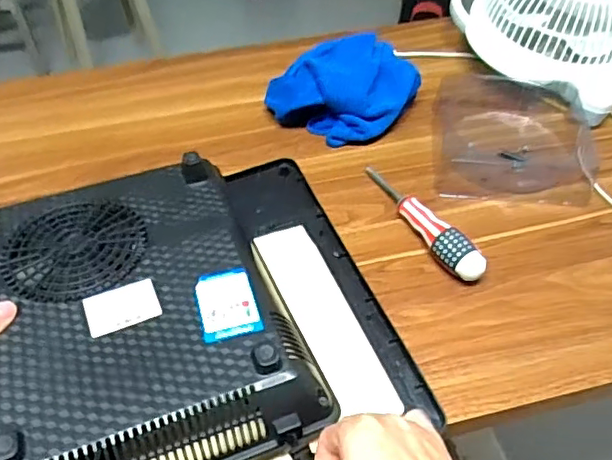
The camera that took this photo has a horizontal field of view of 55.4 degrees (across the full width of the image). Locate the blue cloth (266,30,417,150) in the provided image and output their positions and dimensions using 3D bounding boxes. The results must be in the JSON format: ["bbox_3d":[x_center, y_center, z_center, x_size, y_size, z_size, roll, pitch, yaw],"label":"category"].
[{"bbox_3d":[0.052,-0.169,0.709,0.175,0.074,0.119,-16,51,-15],"label":"blue cloth"}]

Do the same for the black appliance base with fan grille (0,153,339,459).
[{"bbox_3d":[-0.154,0.061,0.486,0.252,0.050,0.313,-17,51,-16],"label":"black appliance base with fan grille"}]

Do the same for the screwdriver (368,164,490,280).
[{"bbox_3d":[0.114,-0.014,0.600,0.032,0.038,0.181,-23,53,-20],"label":"screwdriver"}]

